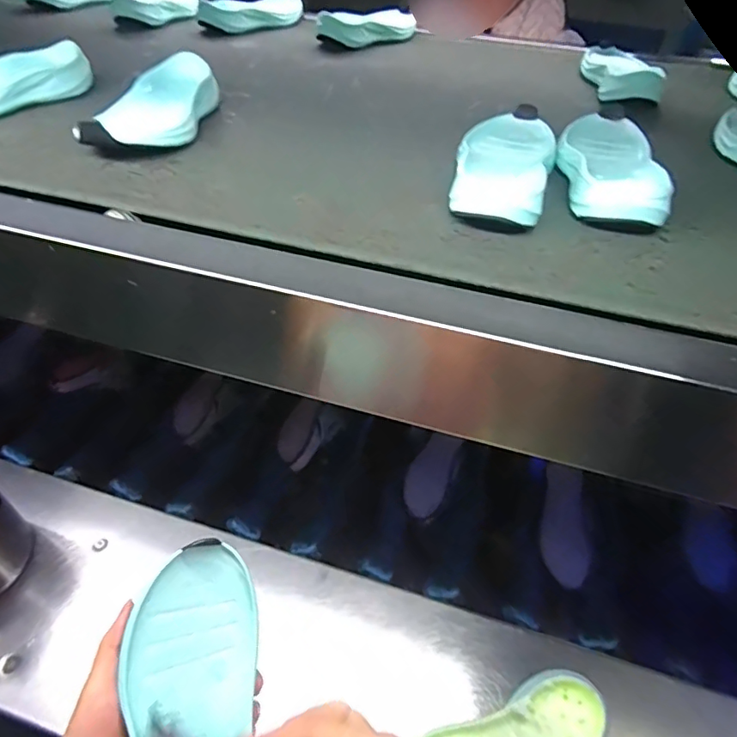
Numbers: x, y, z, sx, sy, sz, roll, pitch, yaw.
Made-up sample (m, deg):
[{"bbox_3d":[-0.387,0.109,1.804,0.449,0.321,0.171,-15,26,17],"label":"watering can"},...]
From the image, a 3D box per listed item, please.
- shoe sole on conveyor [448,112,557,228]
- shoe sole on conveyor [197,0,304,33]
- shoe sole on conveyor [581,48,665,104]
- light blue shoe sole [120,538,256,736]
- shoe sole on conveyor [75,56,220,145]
[{"bbox_3d":[0.118,-0.176,0.437,0.080,0.030,0.192,16,46,13],"label":"shoe sole on conveyor"},{"bbox_3d":[-0.183,-0.591,0.827,0.194,0.036,0.076,-34,55,-31],"label":"shoe sole on conveyor"},{"bbox_3d":[0.331,-0.395,0.659,0.069,0.037,0.202,6,45,3],"label":"shoe sole on conveyor"},{"bbox_3d":[-0.108,0.213,0.306,0.075,0.029,0.194,-5,69,-10],"label":"light blue shoe sole"},{"bbox_3d":[-0.202,-0.251,0.480,0.078,0.044,0.184,6,45,3],"label":"shoe sole on conveyor"}]

